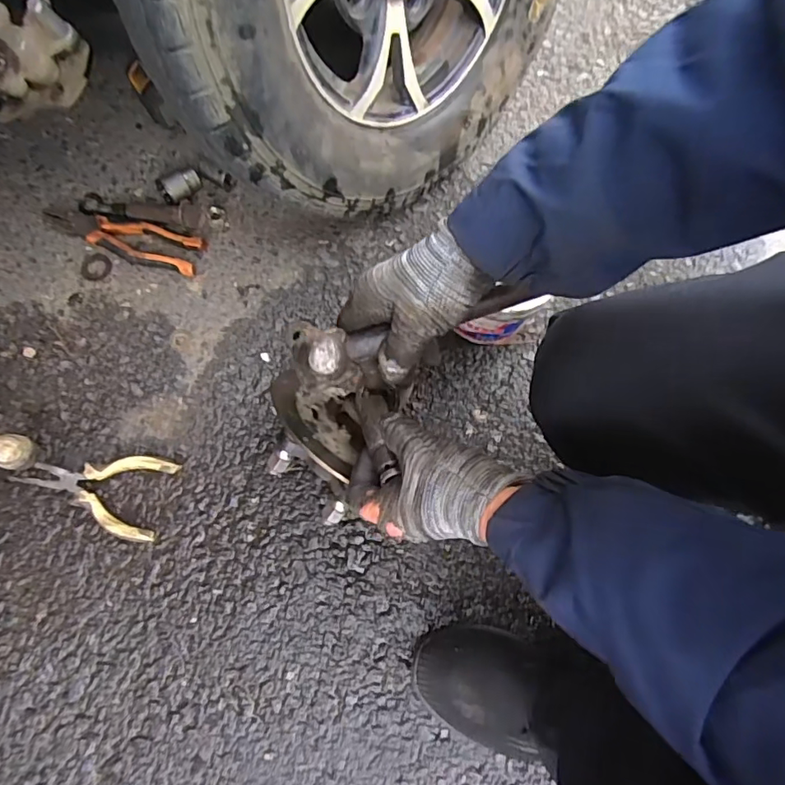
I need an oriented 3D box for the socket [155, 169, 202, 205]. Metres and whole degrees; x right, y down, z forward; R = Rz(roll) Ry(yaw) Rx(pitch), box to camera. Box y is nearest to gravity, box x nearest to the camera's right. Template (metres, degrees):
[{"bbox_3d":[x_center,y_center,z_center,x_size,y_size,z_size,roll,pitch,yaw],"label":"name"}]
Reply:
[{"bbox_3d":[-0.255,-0.246,0.637,0.050,0.033,0.032,-31,77,-9],"label":"socket"}]

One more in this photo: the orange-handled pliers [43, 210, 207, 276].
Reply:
[{"bbox_3d":[-0.322,-0.186,0.625,0.195,0.020,0.047,17,75,4],"label":"orange-handled pliers"}]

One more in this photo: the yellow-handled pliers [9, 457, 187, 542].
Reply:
[{"bbox_3d":[-0.305,0.094,0.542,0.145,0.028,0.084,15,74,3],"label":"yellow-handled pliers"}]

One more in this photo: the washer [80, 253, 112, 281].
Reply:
[{"bbox_3d":[-0.352,-0.149,0.623,0.037,0.004,0.034,0,74,-1],"label":"washer"}]

